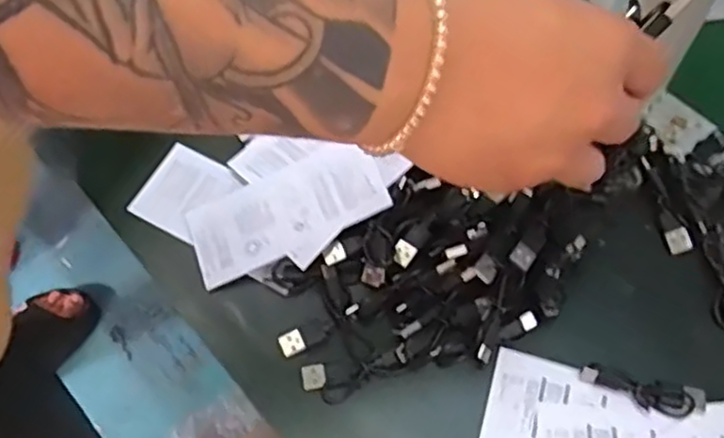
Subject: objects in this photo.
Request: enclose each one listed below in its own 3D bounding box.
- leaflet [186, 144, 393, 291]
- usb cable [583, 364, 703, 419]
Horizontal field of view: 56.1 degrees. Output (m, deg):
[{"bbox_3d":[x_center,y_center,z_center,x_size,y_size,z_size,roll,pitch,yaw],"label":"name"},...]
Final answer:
[{"bbox_3d":[-0.045,-0.006,0.405,0.117,0.004,0.057,-22,60,5],"label":"leaflet"},{"bbox_3d":[0.146,0.090,0.354,0.063,0.006,0.018,12,59,6],"label":"usb cable"}]

